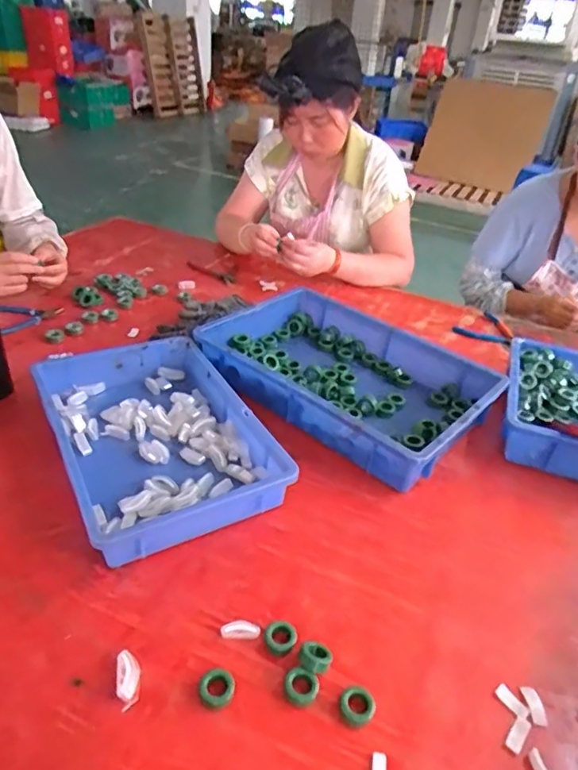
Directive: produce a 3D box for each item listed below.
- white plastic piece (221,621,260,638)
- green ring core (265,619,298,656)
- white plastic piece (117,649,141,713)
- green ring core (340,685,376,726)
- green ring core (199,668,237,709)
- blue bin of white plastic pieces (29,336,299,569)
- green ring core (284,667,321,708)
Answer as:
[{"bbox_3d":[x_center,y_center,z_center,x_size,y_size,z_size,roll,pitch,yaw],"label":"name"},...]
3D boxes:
[{"bbox_3d":[-0.048,0.241,0.526,0.037,0.006,0.016,3,35,-5],"label":"white plastic piece"},{"bbox_3d":[-0.007,0.246,0.523,0.030,0.007,0.036,18,36,16],"label":"green ring core"},{"bbox_3d":[-0.144,0.263,0.479,0.020,0.012,0.048,-3,36,-15],"label":"white plastic piece"},{"bbox_3d":[0.061,0.284,0.477,0.030,0.009,0.033,5,35,-3],"label":"green ring core"},{"bbox_3d":[-0.064,0.271,0.478,0.031,0.009,0.032,1,35,-9],"label":"green ring core"},{"bbox_3d":[-0.181,0.058,0.724,0.245,0.060,0.367,-15,40,-28],"label":"blue bin of white plastic pieces"},{"bbox_3d":[0.011,0.273,0.484,0.031,0.011,0.029,5,35,-3],"label":"green ring core"}]

